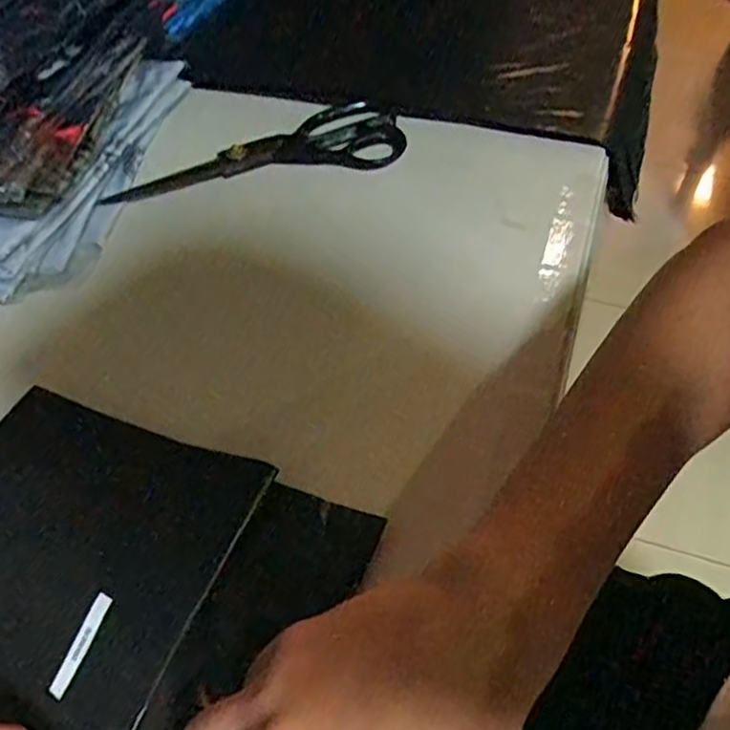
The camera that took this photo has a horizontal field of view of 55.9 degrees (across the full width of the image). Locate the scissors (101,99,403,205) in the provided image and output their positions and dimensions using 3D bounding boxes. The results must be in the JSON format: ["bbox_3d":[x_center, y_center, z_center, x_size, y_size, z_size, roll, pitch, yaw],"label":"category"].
[{"bbox_3d":[-0.082,-0.165,0.527,0.222,0.020,0.061,-10,52,-6],"label":"scissors"}]

